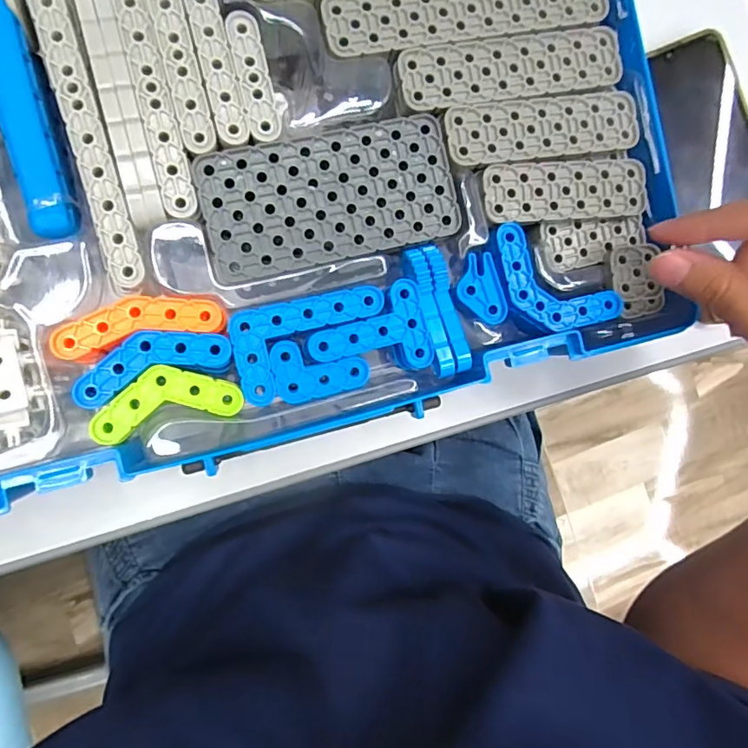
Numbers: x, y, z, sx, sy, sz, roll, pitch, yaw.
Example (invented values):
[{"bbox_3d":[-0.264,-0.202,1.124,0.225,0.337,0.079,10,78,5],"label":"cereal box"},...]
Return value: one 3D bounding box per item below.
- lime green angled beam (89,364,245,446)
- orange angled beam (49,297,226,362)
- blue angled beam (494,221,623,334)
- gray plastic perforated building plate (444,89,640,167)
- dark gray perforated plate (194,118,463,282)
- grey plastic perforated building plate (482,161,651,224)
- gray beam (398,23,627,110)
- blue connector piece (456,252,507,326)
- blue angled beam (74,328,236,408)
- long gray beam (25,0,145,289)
[{"bbox_3d":[-0.079,0.009,0.195,0.054,0.004,0.024,-13,95,-8],"label":"lime green angled beam"},{"bbox_3d":[-0.088,-0.019,0.194,0.061,0.004,0.019,-13,95,-8],"label":"orange angled beam"},{"bbox_3d":[0.076,-0.036,0.222,0.064,0.004,0.031,31,87,-9],"label":"blue angled beam"},{"bbox_3d":[0.074,-0.106,0.219,0.087,0.004,0.025,-10,94,-9],"label":"gray plastic perforated building plate"},{"bbox_3d":[-0.017,-0.071,0.204,0.099,0.004,0.049,-15,95,-8],"label":"dark gray perforated plate"},{"bbox_3d":[0.084,-0.080,0.224,0.075,0.004,0.024,-6,94,-9],"label":"grey plastic perforated building plate"},{"bbox_3d":[0.059,-0.129,0.216,0.101,0.004,0.025,-12,95,-8],"label":"gray beam"},{"bbox_3d":[0.046,-0.035,0.216,0.019,0.004,0.030,-20,96,-8],"label":"blue connector piece"},{"bbox_3d":[-0.084,-0.005,0.193,0.056,0.004,0.022,-16,95,-8],"label":"blue angled beam"},{"bbox_3d":[-0.109,-0.103,0.185,0.014,0.004,0.141,-15,95,-8],"label":"long gray beam"}]

